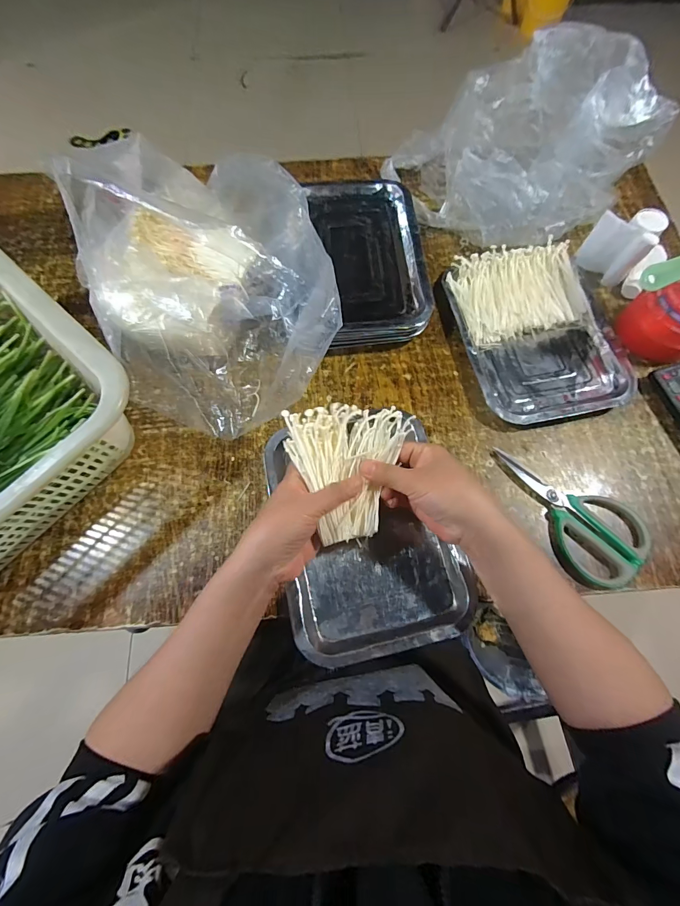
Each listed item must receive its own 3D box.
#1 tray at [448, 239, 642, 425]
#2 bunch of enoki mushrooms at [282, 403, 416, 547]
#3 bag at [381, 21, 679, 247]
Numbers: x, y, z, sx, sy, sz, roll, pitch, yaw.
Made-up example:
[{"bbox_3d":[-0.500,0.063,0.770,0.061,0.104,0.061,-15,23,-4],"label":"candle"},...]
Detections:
[{"bbox_3d":[0.248,-0.161,0.481,0.176,0.034,0.252,-10,71,-4],"label":"tray"},{"bbox_3d":[0.007,0.016,0.348,0.115,0.038,0.127,2,70,0],"label":"bunch of enoki mushrooms"},{"bbox_3d":[0.271,-0.456,0.511,0.290,0.130,0.334,41,75,13],"label":"bag"}]

